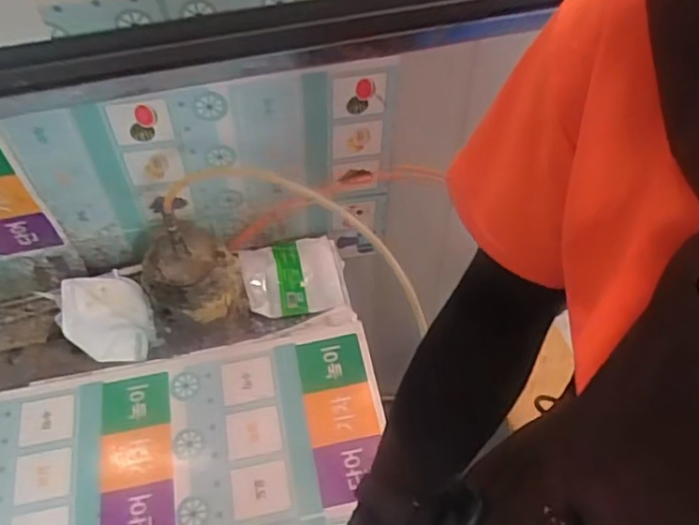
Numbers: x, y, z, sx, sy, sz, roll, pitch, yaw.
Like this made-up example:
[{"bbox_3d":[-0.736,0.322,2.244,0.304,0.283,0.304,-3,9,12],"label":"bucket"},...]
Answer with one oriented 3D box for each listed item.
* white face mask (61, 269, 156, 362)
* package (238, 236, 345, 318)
[{"bbox_3d":[-0.336,0.076,0.848,0.116,0.055,0.118,-8,57,-4],"label":"white face mask"},{"bbox_3d":[-0.082,0.022,0.913,0.146,0.031,0.126,-13,57,-7],"label":"package"}]

